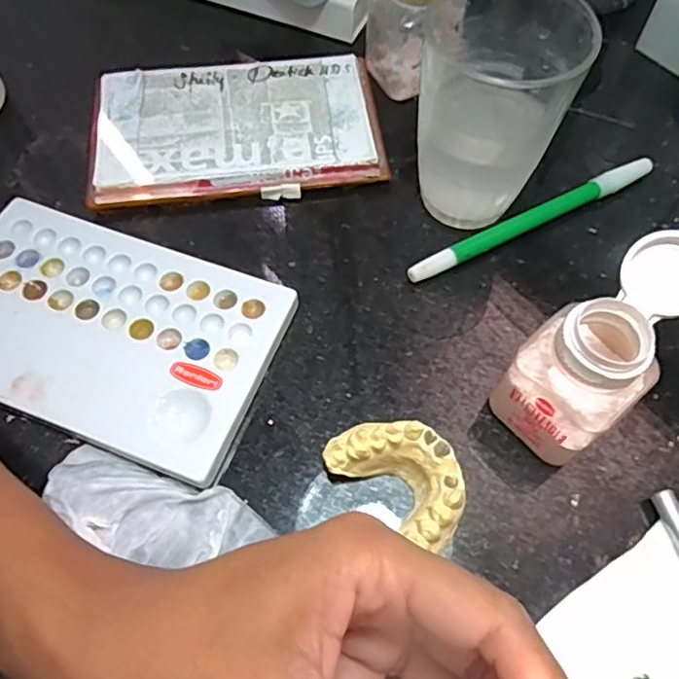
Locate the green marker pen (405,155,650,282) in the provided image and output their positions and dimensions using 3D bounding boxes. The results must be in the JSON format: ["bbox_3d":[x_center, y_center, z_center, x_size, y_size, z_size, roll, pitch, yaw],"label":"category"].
[{"bbox_3d":[0.097,-0.060,0.288,0.143,0.012,0.009,-25,65,-14],"label":"green marker pen"}]

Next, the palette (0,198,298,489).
[{"bbox_3d":[-0.105,-0.006,0.257,0.153,0.012,0.094,20,63,9],"label":"palette"}]

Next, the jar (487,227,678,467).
[{"bbox_3d":[0.098,0.006,0.215,0.065,0.076,0.041,-34,67,-18],"label":"jar"}]

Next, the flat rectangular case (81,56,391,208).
[{"bbox_3d":[-0.055,-0.115,0.314,0.150,0.016,0.091,-5,62,-4],"label":"flat rectangular case"}]

